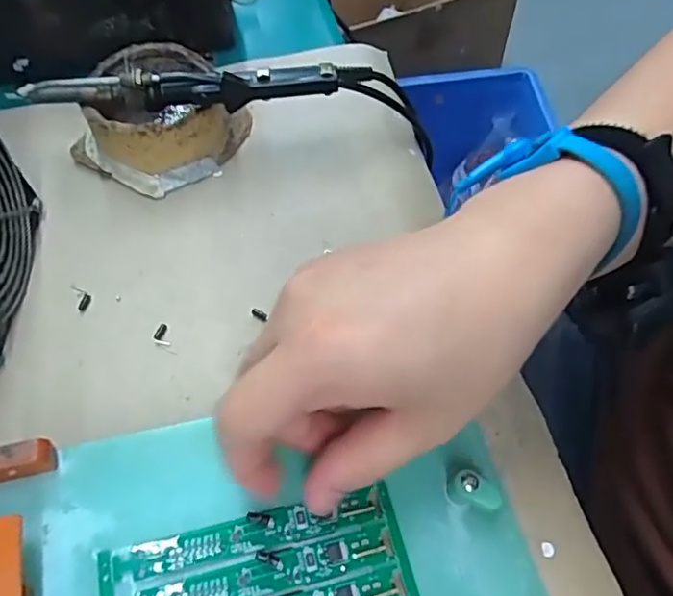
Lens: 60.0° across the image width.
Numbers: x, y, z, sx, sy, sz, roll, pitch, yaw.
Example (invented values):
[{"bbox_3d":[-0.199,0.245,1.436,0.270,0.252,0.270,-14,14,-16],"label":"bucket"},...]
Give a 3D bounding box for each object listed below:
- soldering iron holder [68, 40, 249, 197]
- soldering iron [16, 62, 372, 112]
[{"bbox_3d":[-0.113,-0.115,0.373,0.089,0.044,0.089,-1,60,1],"label":"soldering iron holder"},{"bbox_3d":[-0.081,-0.126,0.342,0.197,0.022,0.022,-4,60,0],"label":"soldering iron"}]

